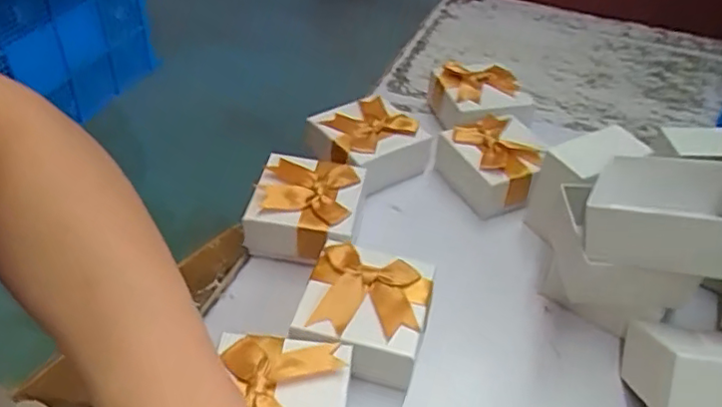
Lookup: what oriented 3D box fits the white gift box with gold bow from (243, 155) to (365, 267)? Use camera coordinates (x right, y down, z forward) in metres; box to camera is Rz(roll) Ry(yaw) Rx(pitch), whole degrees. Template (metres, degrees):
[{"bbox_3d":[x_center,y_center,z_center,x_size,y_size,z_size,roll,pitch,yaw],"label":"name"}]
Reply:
[{"bbox_3d":[-0.036,0.003,0.417,0.070,0.043,0.067,12,43,9],"label":"white gift box with gold bow"}]

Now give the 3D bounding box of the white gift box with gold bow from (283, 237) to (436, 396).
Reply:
[{"bbox_3d":[0.002,0.064,0.360,0.069,0.044,0.069,12,43,8],"label":"white gift box with gold bow"}]

